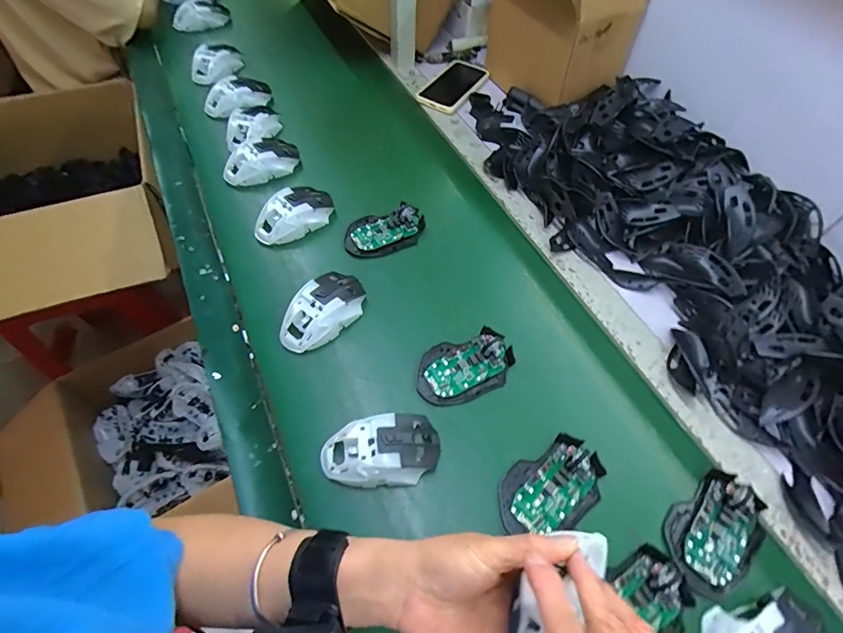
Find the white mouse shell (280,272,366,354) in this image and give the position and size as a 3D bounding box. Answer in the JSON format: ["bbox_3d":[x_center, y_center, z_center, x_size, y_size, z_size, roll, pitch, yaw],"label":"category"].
[{"bbox_3d":[-0.118,-0.006,0.525,0.074,0.049,0.117,24,58,13],"label":"white mouse shell"}]

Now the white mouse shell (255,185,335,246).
[{"bbox_3d":[-0.178,-0.143,0.608,0.117,0.041,0.065,-27,62,-20],"label":"white mouse shell"}]

